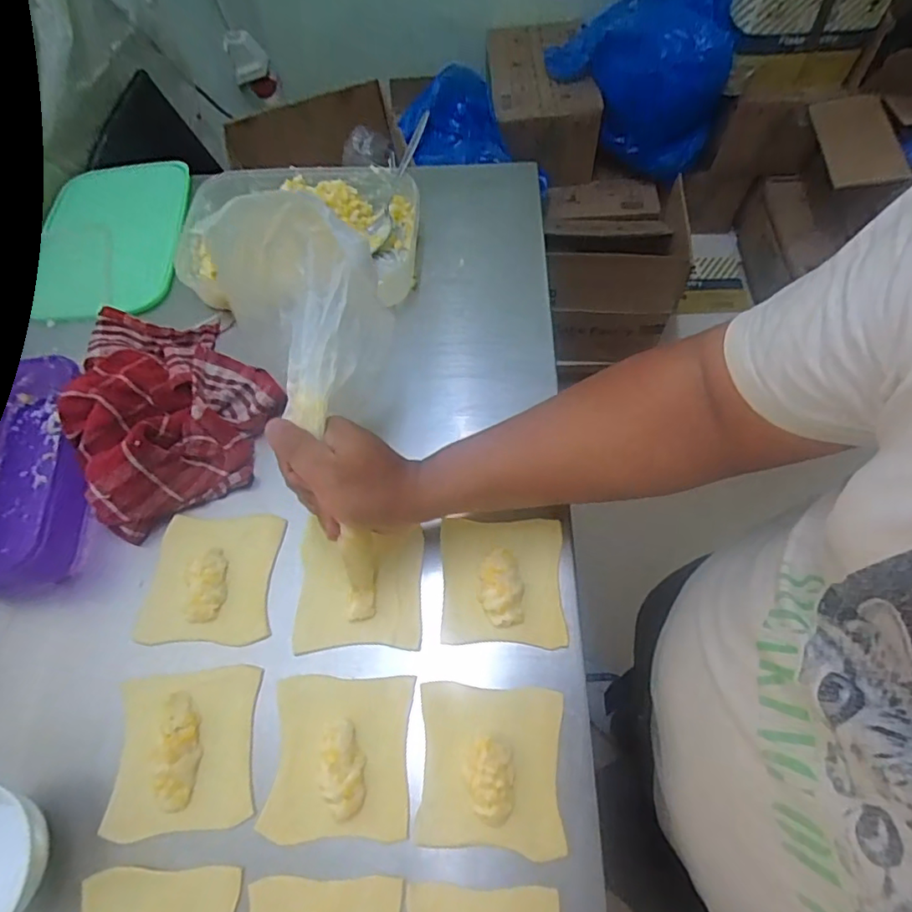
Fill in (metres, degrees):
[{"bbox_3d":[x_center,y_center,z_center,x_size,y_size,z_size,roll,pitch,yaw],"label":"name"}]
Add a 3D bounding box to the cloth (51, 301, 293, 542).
[{"bbox_3d":[-0.278,-0.062,0.527,0.182,0.057,0.230,-29,67,-12],"label":"cloth"}]

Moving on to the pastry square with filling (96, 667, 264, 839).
[{"bbox_3d":[-0.204,0.216,0.405,0.102,0.014,0.103,-5,64,-1],"label":"pastry square with filling"}]

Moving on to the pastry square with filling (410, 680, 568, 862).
[{"bbox_3d":[0.025,0.220,0.390,0.101,0.020,0.103,4,64,4],"label":"pastry square with filling"}]

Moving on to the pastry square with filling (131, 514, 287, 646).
[{"bbox_3d":[-0.211,0.101,0.463,0.110,0.017,0.106,0,64,2],"label":"pastry square with filling"}]

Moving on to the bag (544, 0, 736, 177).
[{"bbox_3d":[0.422,-0.922,1.311,0.392,0.346,0.236,1,64,3],"label":"bag"}]

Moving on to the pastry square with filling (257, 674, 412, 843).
[{"bbox_3d":[-0.086,0.217,0.398,0.100,0.017,0.103,-1,64,1],"label":"pastry square with filling"}]

